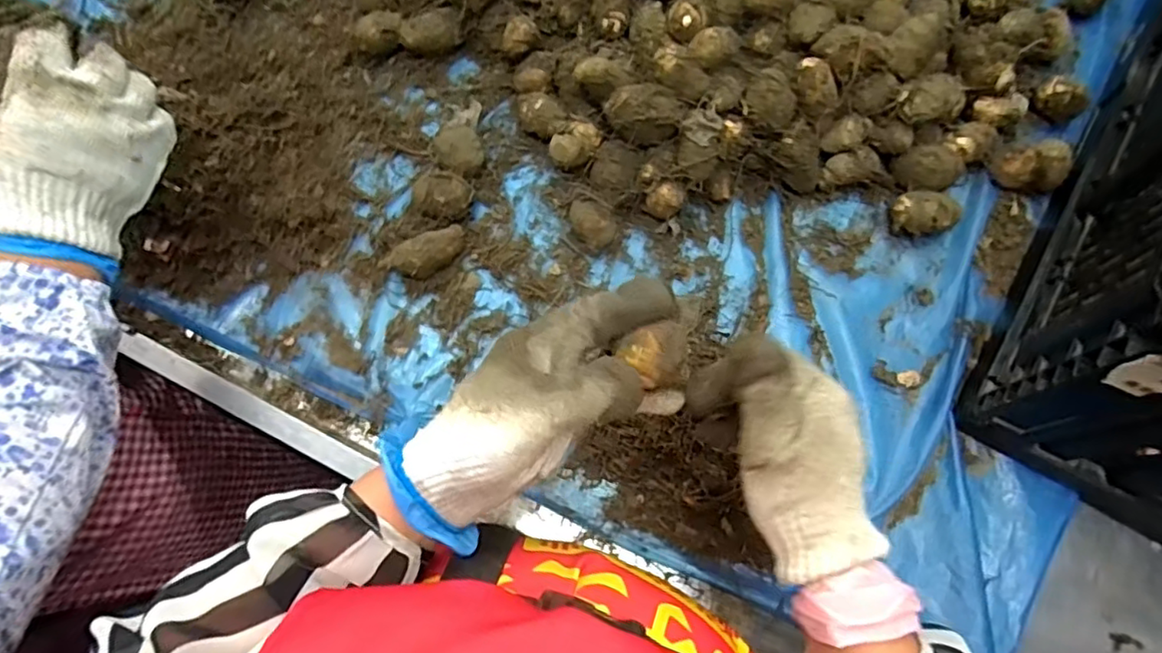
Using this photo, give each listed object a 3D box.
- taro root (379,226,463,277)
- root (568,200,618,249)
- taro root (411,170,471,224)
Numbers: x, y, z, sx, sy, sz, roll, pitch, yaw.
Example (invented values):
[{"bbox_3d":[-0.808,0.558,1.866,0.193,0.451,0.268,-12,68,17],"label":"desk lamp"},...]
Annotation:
[{"bbox_3d":[-0.126,-0.058,0.495,0.068,0.030,0.027,-30,78,-7],"label":"taro root"},{"bbox_3d":[0.009,-0.086,0.507,0.029,0.026,0.046,-36,79,-8],"label":"root"},{"bbox_3d":[-0.117,-0.109,0.508,0.047,0.037,0.041,30,78,7],"label":"taro root"}]

